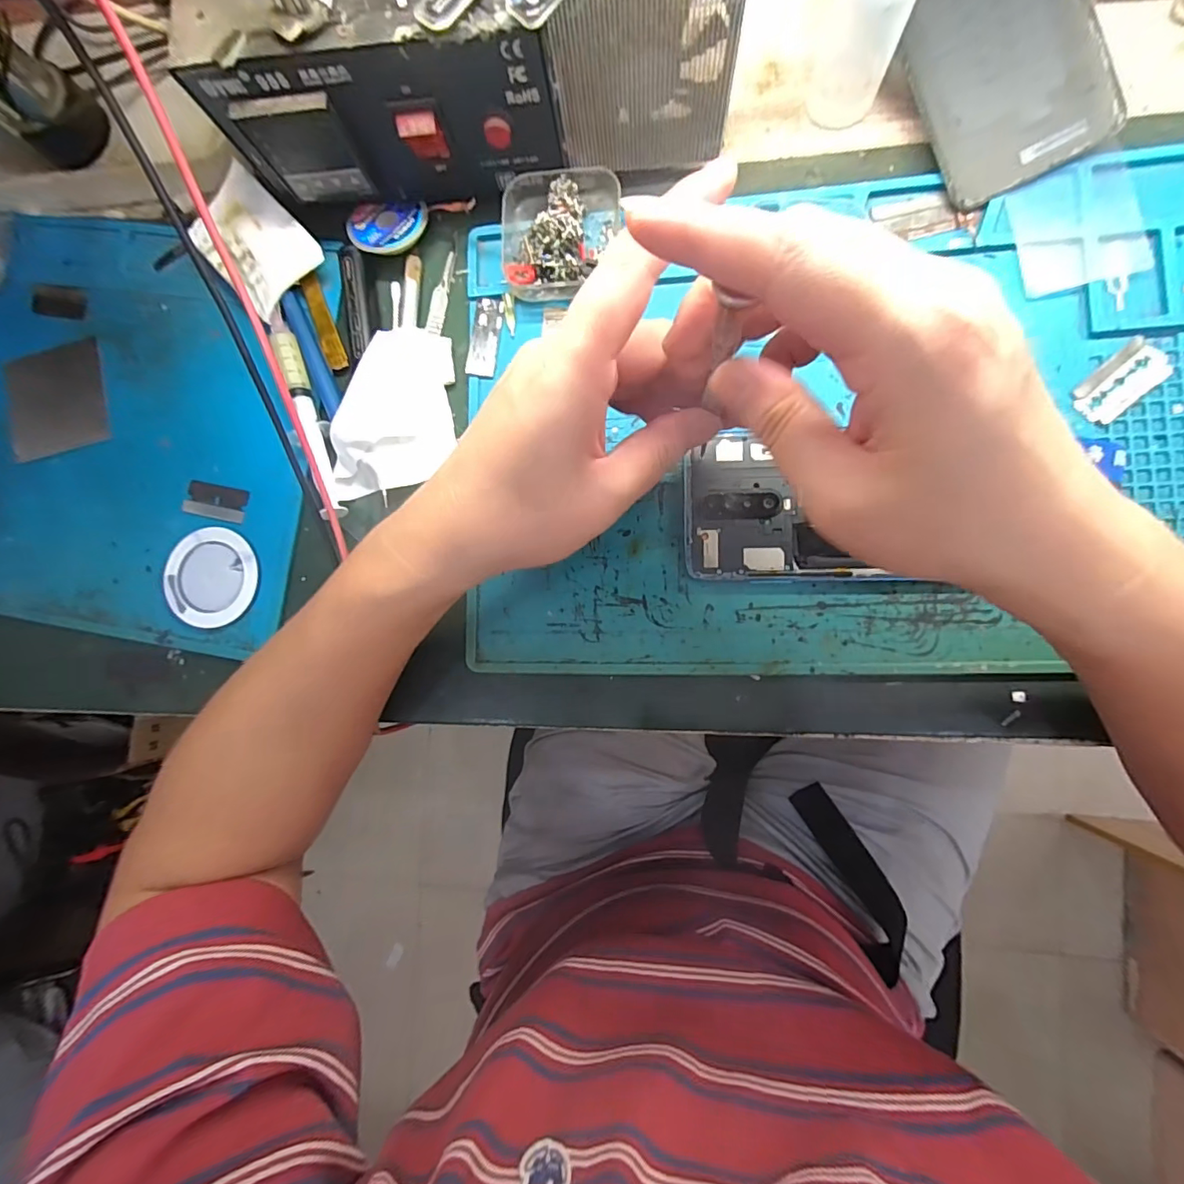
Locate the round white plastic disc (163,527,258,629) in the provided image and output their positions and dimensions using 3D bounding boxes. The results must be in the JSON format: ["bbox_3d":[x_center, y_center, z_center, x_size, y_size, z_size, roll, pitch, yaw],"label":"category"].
[{"bbox_3d":[-0.219,-0.009,0.289,0.050,0.006,0.054,8,88,7],"label":"round white plastic disc"}]

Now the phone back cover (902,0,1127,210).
[{"bbox_3d":[0.186,-0.276,0.238,0.072,0.006,0.160,-21,94,16],"label":"phone back cover"}]

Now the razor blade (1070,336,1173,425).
[{"bbox_3d":[0.249,-0.099,0.237,0.045,0.004,0.022,-42,83,3],"label":"razor blade"}]

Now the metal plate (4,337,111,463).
[{"bbox_3d":[-0.330,-0.116,0.307,0.065,0.009,0.060,-13,92,4],"label":"metal plate"}]

